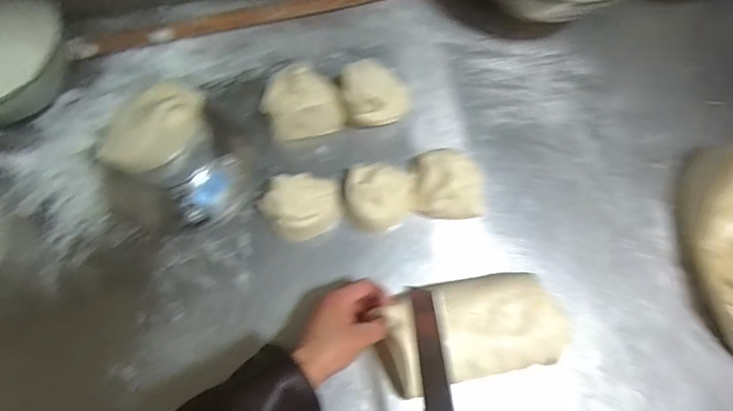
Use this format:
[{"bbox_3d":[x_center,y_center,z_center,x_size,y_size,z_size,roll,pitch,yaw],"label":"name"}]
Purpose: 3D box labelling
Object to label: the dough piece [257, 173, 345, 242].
[{"bbox_3d":[-0.080,0.002,0.543,0.103,0.061,0.074,-12,74,-6],"label":"dough piece"}]

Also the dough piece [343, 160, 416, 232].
[{"bbox_3d":[0.017,-0.013,0.560,0.089,0.036,0.086,1,73,-2],"label":"dough piece"}]

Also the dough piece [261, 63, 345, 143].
[{"bbox_3d":[-0.089,-0.135,0.582,0.097,0.071,0.084,-29,76,-11],"label":"dough piece"}]

